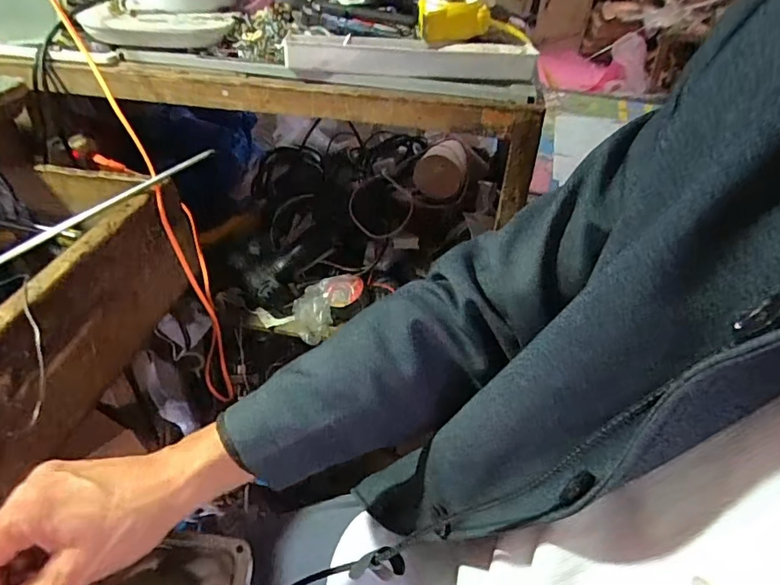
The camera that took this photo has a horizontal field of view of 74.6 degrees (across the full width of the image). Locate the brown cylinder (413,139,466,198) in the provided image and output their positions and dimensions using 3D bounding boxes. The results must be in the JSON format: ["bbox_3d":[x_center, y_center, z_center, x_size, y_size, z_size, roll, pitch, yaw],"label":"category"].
[{"bbox_3d":[0.080,-0.199,0.821,0.079,0.071,0.059,6,39,2],"label":"brown cylinder"}]

